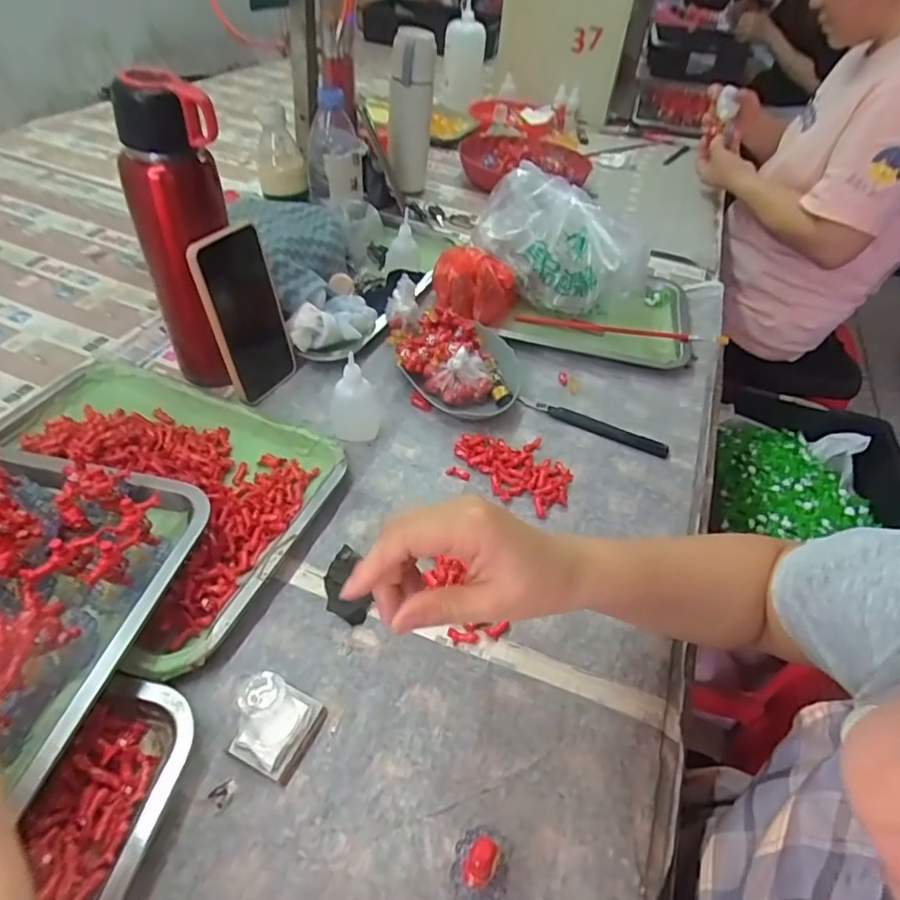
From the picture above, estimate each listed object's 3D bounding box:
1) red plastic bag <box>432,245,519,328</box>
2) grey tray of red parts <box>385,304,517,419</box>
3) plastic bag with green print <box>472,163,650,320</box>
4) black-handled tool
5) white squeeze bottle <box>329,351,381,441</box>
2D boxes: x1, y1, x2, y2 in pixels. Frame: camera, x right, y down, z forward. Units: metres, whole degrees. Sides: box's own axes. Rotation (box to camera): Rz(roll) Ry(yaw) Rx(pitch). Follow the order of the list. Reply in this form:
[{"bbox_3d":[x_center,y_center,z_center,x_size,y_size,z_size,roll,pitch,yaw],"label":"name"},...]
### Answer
[{"bbox_3d":[0.030,-0.198,0.688,0.106,0.075,0.072,10,46,2],"label":"red plastic bag"},{"bbox_3d":[-0.003,-0.099,0.610,0.162,0.050,0.126,15,46,8],"label":"grey tray of red parts"},{"bbox_3d":[0.142,-0.258,0.719,0.216,0.124,0.131,21,46,12],"label":"plastic bag with green print"},{"bbox_3d":[0.147,-0.026,0.591,0.158,0.006,0.020,22,48,14],"label":"black-handled tool"},{"bbox_3d":[-0.090,-0.053,0.538,0.048,0.077,0.047,-2,47,-9],"label":"white squeeze bottle"}]

